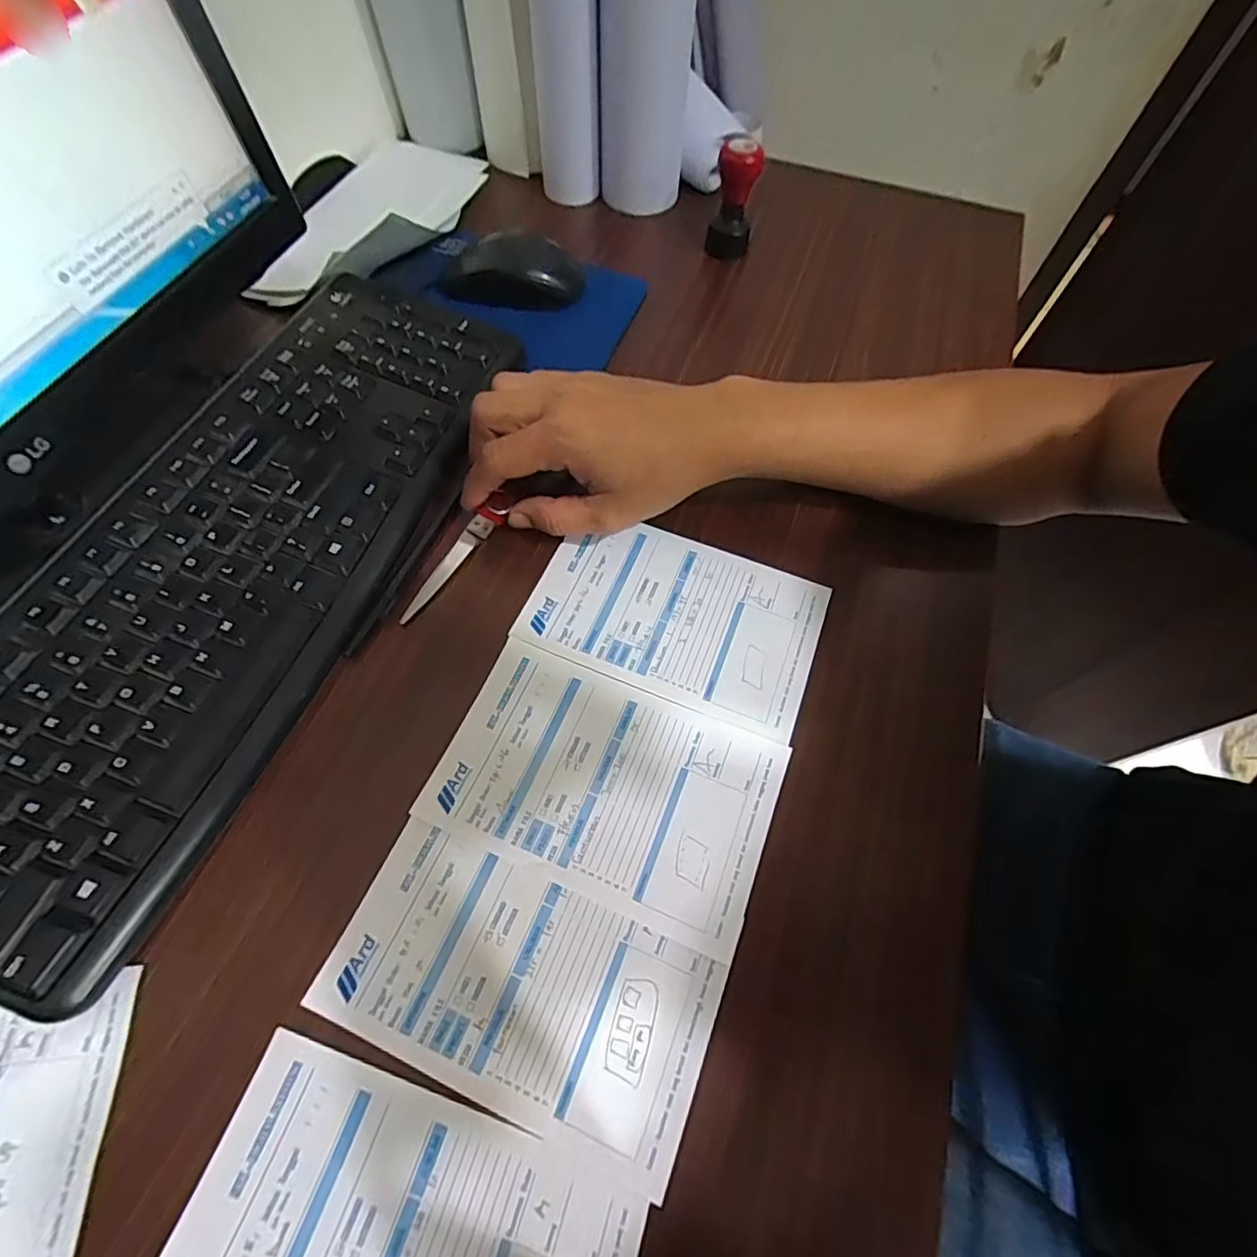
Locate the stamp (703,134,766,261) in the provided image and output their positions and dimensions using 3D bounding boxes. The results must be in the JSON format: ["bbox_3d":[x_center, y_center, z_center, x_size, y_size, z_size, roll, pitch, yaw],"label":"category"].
[{"bbox_3d":[0.087,-0.352,0.477,0.034,0.085,0.032,16,63,6],"label":"stamp"}]

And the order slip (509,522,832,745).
[{"bbox_3d":[0.028,-0.009,0.340,0.161,0.004,0.103,21,63,8],"label":"order slip"}]

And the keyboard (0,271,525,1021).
[{"bbox_3d":[-0.217,-0.049,0.332,0.162,0.035,0.437,19,64,8],"label":"keyboard"}]

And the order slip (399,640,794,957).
[{"bbox_3d":[-0.010,0.076,0.292,0.162,0.004,0.103,21,64,9],"label":"order slip"}]

